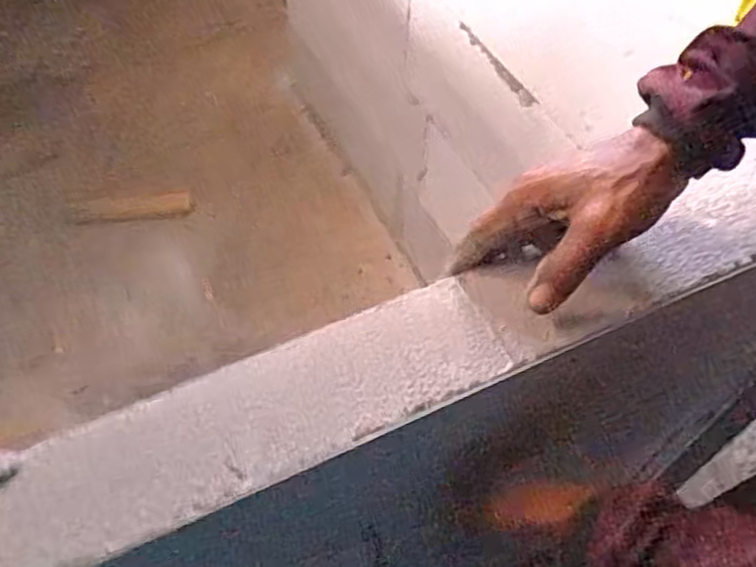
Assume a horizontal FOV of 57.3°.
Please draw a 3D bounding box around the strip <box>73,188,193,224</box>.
[{"bbox_3d":[-0.538,-0.169,1.525,0.247,0.058,0.021,-11,26,-28],"label":"strip"}]

